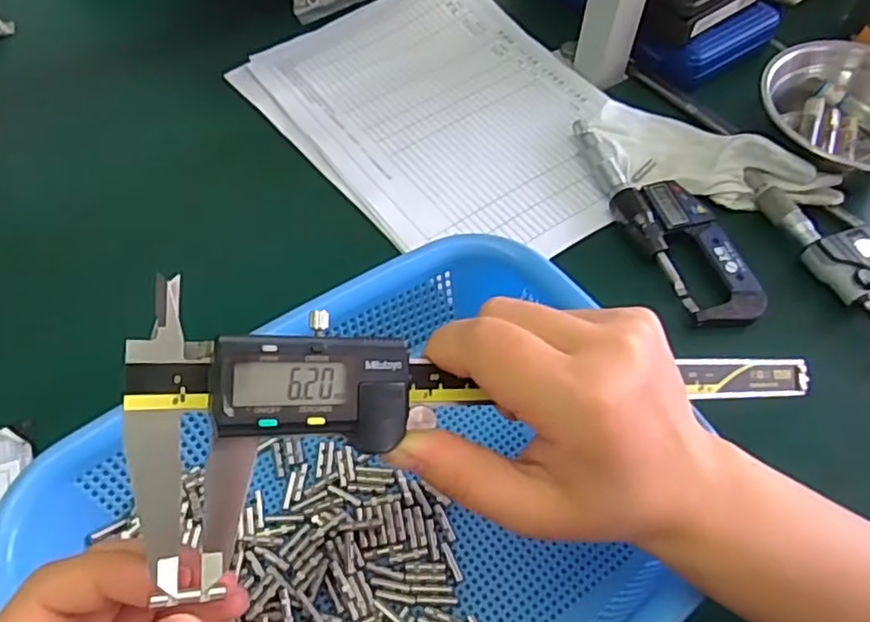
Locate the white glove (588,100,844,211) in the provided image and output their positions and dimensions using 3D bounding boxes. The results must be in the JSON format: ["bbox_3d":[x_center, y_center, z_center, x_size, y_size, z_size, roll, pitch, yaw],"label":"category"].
[{"bbox_3d":[0.200,-0.110,0.469,0.171,0.042,0.070,20,60,11],"label":"white glove"}]

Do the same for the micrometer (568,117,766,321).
[{"bbox_3d":[0.152,-0.065,0.446,0.052,0.022,0.180,-22,61,-14],"label":"micrometer"}]

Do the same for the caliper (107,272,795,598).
[{"bbox_3d":[0.039,0.048,0.234,0.274,0.013,0.080,8,86,-26],"label":"caliper"}]

